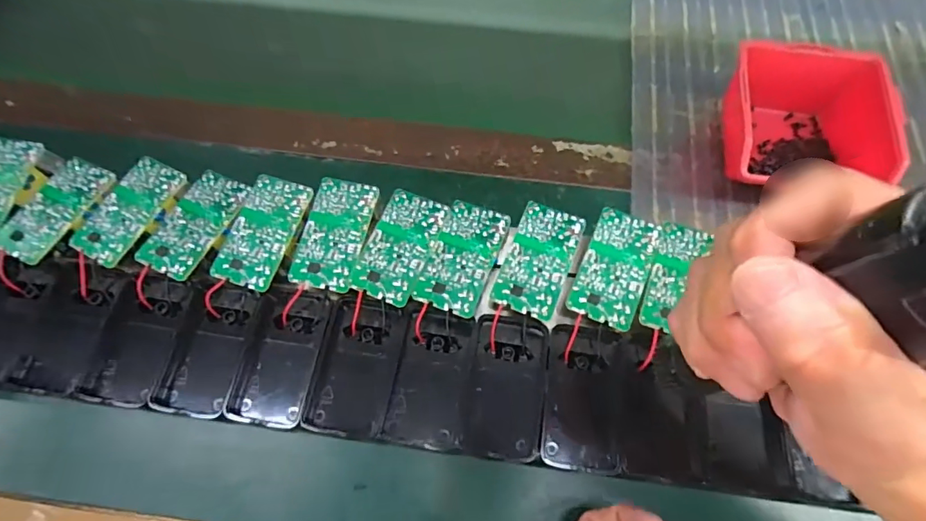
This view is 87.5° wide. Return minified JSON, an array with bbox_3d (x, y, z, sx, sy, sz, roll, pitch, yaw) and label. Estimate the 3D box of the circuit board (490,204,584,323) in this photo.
[{"bbox_3d":[0.049,-0.001,0.307,0.040,0.012,0.074,20,66,9],"label":"circuit board"}]

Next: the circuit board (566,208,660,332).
[{"bbox_3d":[0.097,0.004,0.306,0.041,0.015,0.073,22,66,10],"label":"circuit board"}]

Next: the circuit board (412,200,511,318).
[{"bbox_3d":[0.000,-0.004,0.306,0.041,0.006,0.074,20,66,9],"label":"circuit board"}]

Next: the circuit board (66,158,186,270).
[{"bbox_3d":[-0.217,-0.034,0.312,0.037,0.012,0.073,28,67,13],"label":"circuit board"}]

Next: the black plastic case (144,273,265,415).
[{"bbox_3d":[-0.158,0.052,0.297,0.046,0.018,0.080,10,73,1],"label":"black plastic case"}]

